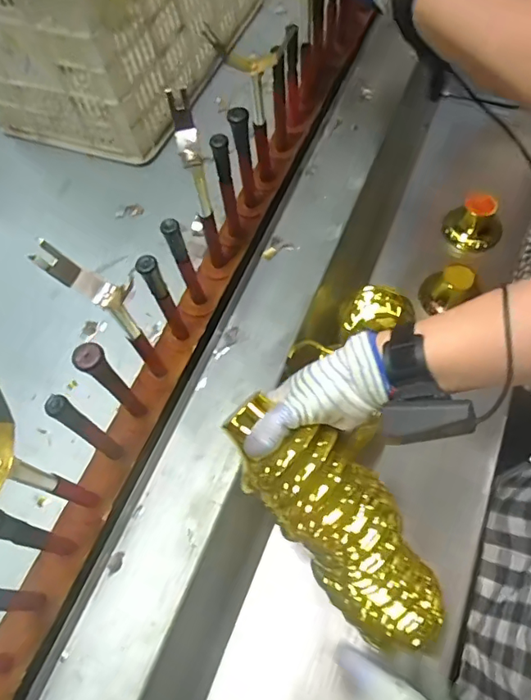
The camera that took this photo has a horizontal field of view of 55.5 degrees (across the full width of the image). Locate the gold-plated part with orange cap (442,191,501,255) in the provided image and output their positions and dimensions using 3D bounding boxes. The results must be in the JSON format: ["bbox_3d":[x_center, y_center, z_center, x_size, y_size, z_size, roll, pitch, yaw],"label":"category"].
[{"bbox_3d":[0.351,-0.209,0.833,0.080,0.075,0.087,-2,56,4],"label":"gold-plated part with orange cap"}]

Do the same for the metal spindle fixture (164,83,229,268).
[{"bbox_3d":[-0.069,-0.173,0.551,0.027,0.202,0.041,-13,56,-3],"label":"metal spindle fixture"}]

